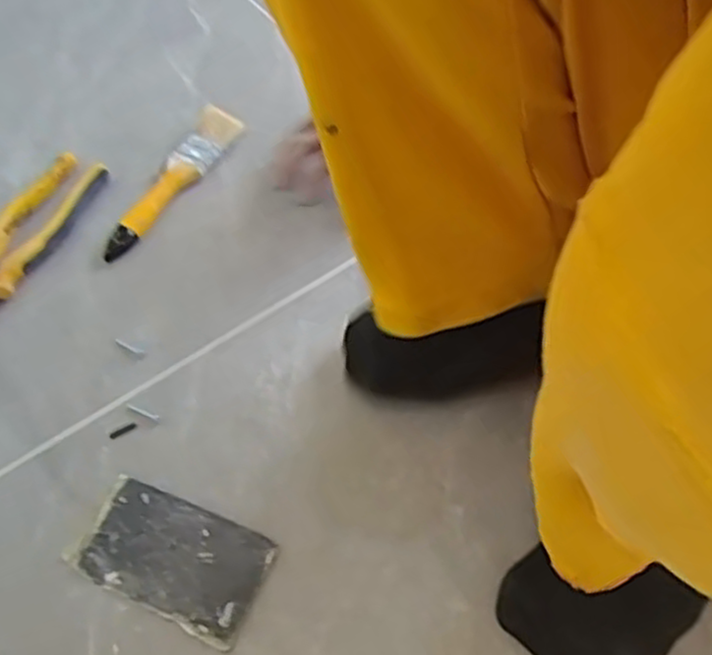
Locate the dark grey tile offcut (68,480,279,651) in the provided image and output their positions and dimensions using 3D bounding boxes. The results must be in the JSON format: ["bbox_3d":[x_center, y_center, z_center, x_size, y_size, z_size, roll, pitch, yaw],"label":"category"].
[{"bbox_3d":[-0.119,0.148,0.492,0.122,0.006,0.069,22,60,14],"label":"dark grey tile offcut"}]

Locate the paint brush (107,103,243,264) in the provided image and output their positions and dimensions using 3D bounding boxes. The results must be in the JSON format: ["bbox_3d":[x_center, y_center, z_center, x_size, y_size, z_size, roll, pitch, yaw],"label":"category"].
[{"bbox_3d":[-0.161,-0.129,0.666,0.032,0.022,0.181,24,61,15],"label":"paint brush"}]

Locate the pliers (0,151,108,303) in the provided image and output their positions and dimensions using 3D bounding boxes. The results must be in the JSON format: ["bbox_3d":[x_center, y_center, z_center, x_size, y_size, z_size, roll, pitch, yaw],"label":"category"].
[{"bbox_3d":[-0.282,-0.062,0.620,0.058,0.021,0.214,19,60,12],"label":"pliers"}]

